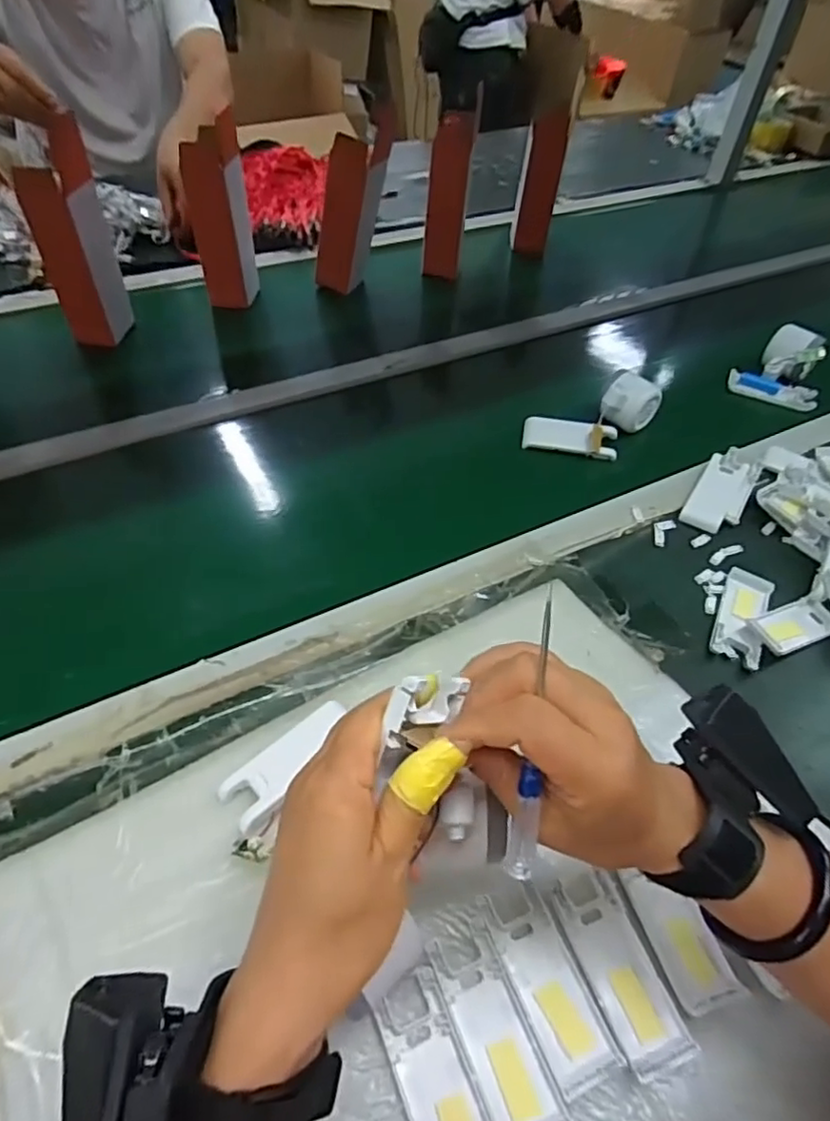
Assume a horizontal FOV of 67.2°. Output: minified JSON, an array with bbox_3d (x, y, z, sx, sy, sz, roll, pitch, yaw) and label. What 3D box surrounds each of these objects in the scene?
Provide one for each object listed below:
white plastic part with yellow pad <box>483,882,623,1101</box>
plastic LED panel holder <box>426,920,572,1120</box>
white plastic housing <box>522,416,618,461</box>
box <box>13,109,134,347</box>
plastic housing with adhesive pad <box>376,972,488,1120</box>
[{"bbox_3d":[0.079,0.248,0.367,0.036,0.012,0.098,-18,52,-17],"label":"white plastic part with yellow pad"},{"bbox_3d":[0.045,0.265,0.352,0.039,0.010,0.100,-17,52,-17],"label":"plastic LED panel holder"},{"bbox_3d":[0.176,-0.141,0.709,0.103,0.025,0.043,8,49,3],"label":"white plastic housing"},{"bbox_3d":[-0.400,-0.371,0.739,0.064,0.210,0.072,7,49,3],"label":"box"},{"bbox_3d":[0.013,0.285,0.334,0.037,0.006,0.105,-16,52,-16],"label":"plastic housing with adhesive pad"}]

